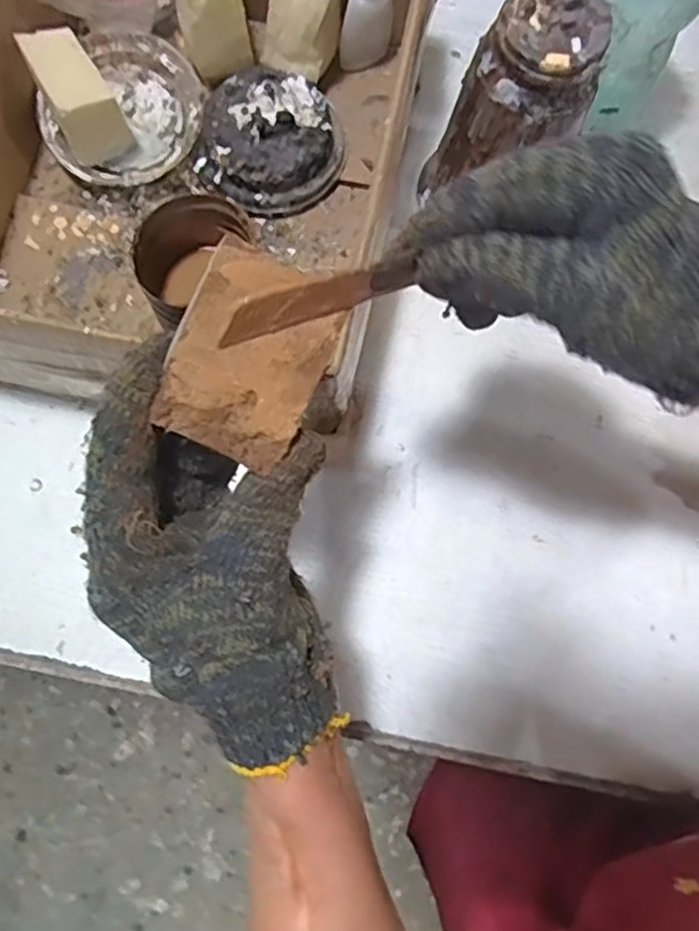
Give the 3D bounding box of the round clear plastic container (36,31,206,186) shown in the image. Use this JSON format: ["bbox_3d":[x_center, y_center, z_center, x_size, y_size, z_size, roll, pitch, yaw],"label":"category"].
[{"bbox_3d":[-0.151,-0.239,0.470,0.103,0.026,0.100,-3,77,-2],"label":"round clear plastic container"}]

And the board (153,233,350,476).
[{"bbox_3d":[-0.034,-0.038,0.242,0.050,0.004,0.067,25,92,-18],"label":"board"}]

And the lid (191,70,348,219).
[{"bbox_3d":[-0.052,-0.220,0.468,0.093,0.035,0.093,0,77,-2],"label":"lid"}]

